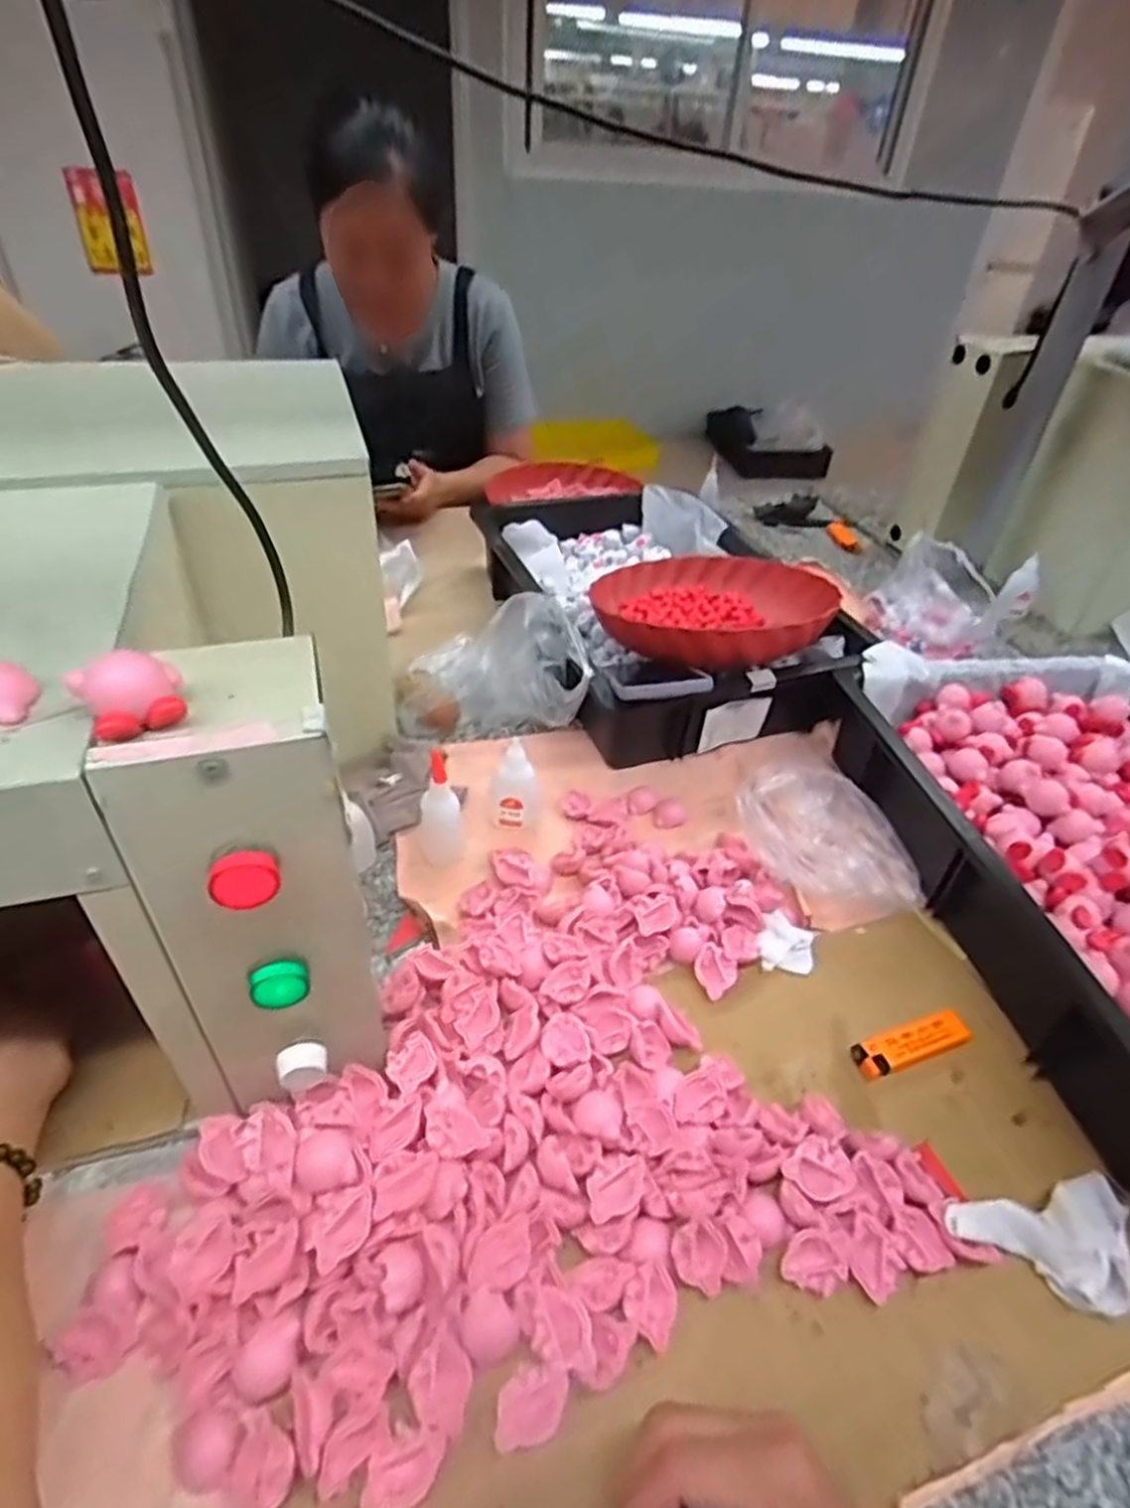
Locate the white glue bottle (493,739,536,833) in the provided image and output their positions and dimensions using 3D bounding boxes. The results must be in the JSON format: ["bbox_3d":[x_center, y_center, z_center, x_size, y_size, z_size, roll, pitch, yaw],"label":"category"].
[{"bbox_3d":[-0.042,0.025,0.627,0.034,0.077,0.034,2,40,-3],"label":"white glue bottle"}]

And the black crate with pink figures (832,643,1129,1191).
[{"bbox_3d":[0.432,0.083,0.589,0.325,0.098,0.453,-4,41,-11],"label":"black crate with pink figures"}]

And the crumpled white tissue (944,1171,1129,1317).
[{"bbox_3d":[0.267,0.266,0.404,0.110,0.022,0.059,-7,42,-13],"label":"crumpled white tissue"}]

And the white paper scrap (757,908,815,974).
[{"bbox_3d":[0.163,0.140,0.554,0.040,0.015,0.045,16,42,12],"label":"white paper scrap"}]

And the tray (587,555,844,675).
[{"bbox_3d":[0.153,-0.154,0.785,0.259,0.055,0.259,-5,27,3],"label":"tray"}]

